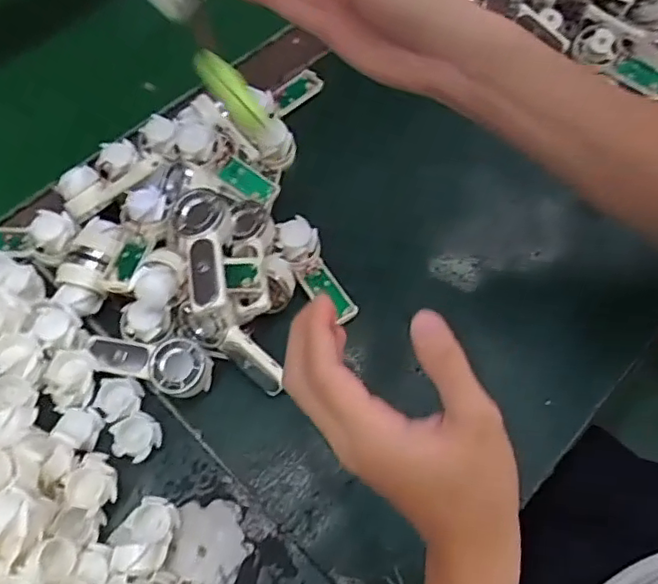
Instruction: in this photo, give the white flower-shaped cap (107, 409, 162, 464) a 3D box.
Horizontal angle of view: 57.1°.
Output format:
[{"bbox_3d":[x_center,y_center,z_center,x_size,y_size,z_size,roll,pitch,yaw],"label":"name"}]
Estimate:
[{"bbox_3d":[-0.132,0.100,0.415,0.029,0.014,0.032,35,67,14],"label":"white flower-shaped cap"}]

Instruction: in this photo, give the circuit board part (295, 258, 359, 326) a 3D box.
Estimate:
[{"bbox_3d":[-0.001,0.001,0.472,0.024,0.009,0.053,-31,69,-17],"label":"circuit board part"}]

